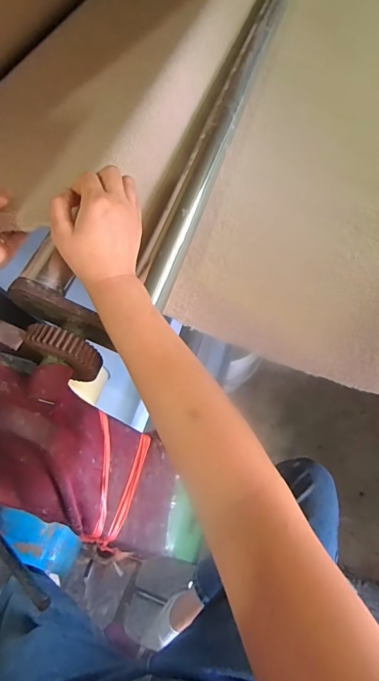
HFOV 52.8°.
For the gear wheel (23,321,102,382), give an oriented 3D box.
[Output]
[{"bbox_3d":[-0.123,0.015,0.380,0.063,0.064,0.026,20,62,11],"label":"gear wheel"}]

